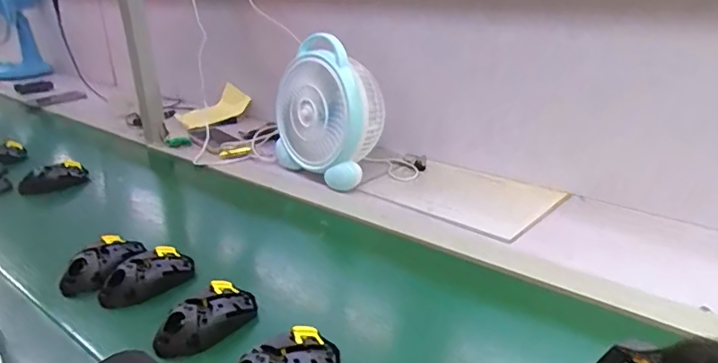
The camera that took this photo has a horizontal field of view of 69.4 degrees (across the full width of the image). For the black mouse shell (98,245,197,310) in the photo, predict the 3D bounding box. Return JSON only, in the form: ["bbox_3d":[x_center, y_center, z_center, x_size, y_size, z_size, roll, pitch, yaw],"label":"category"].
[{"bbox_3d":[-0.264,0.118,0.655,0.063,0.035,0.113,11,25,29],"label":"black mouse shell"}]

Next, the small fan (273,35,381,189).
[{"bbox_3d":[-0.052,-0.124,0.939,0.119,0.235,0.207,-16,26,-33],"label":"small fan"}]

